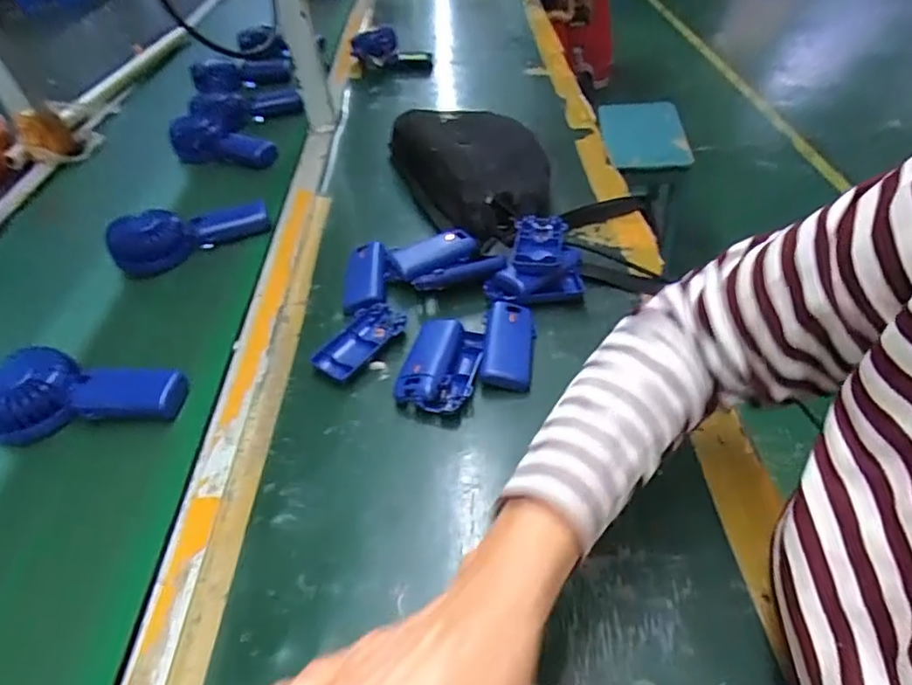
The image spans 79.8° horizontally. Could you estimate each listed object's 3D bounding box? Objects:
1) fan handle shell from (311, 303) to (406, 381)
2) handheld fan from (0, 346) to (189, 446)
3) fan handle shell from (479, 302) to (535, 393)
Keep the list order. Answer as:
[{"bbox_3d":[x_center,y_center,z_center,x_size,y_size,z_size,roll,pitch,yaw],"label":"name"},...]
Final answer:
[{"bbox_3d":[-0.088,-0.002,0.508,0.051,0.012,0.090,20,52,26],"label":"fan handle shell"},{"bbox_3d":[-0.330,0.046,0.472,0.174,0.042,0.085,4,47,13],"label":"handheld fan"},{"bbox_3d":[0.048,-0.001,0.484,0.041,0.021,0.094,3,47,11],"label":"fan handle shell"}]

